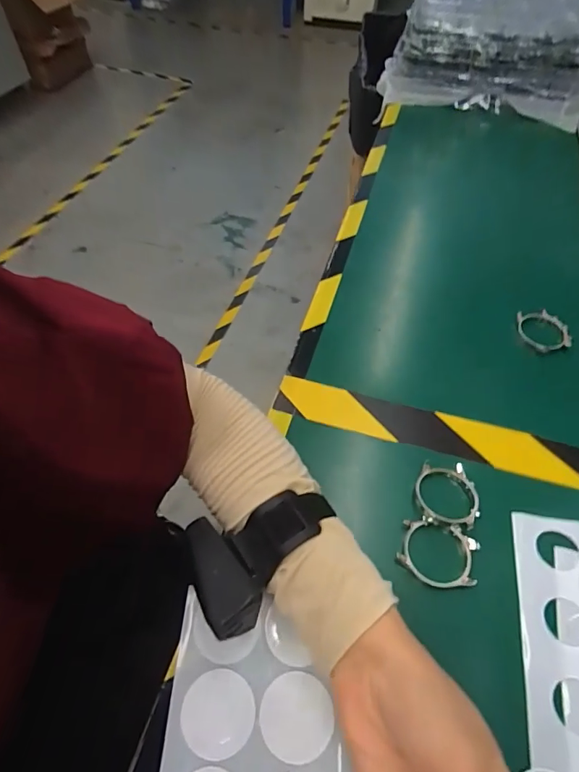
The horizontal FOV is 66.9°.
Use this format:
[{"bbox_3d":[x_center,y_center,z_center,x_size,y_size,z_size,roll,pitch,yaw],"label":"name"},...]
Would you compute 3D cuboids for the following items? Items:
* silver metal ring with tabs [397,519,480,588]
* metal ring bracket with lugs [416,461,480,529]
[{"bbox_3d":[0.104,0.118,0.308,0.052,0.009,0.042,12,56,7],"label":"silver metal ring with tabs"},{"bbox_3d":[0.119,0.081,0.333,0.045,0.009,0.050,9,55,5],"label":"metal ring bracket with lugs"}]

